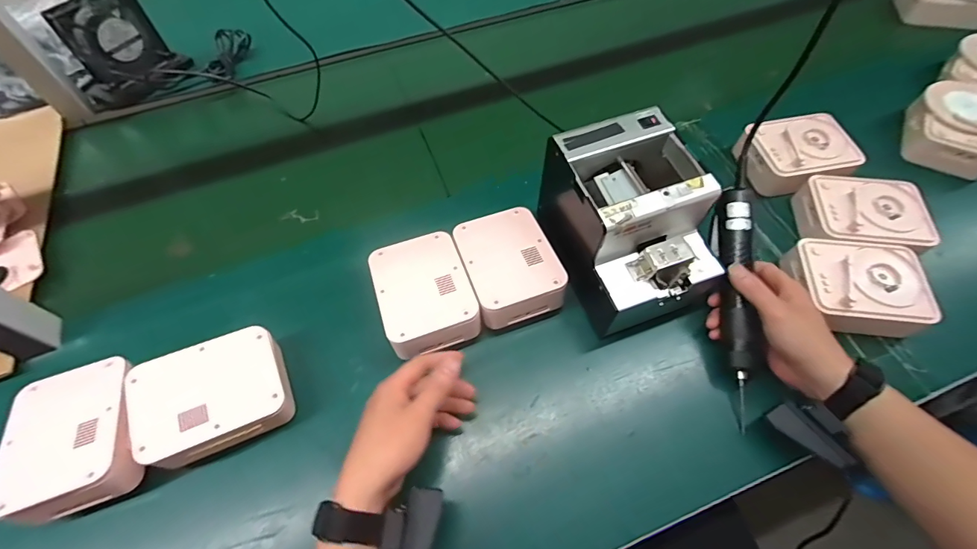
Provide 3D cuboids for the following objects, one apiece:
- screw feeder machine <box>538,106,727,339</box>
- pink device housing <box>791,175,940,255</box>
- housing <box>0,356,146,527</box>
[{"bbox_3d":[0.151,-0.052,0.468,0.132,0.150,0.166,-14,59,-6],"label":"screw feeder machine"},{"bbox_3d":[0.457,-0.074,0.530,0.124,0.044,0.102,8,59,8],"label":"pink device housing"},{"bbox_3d":[-0.390,0.158,0.418,0.103,0.061,0.132,-25,60,-12],"label":"housing"}]

